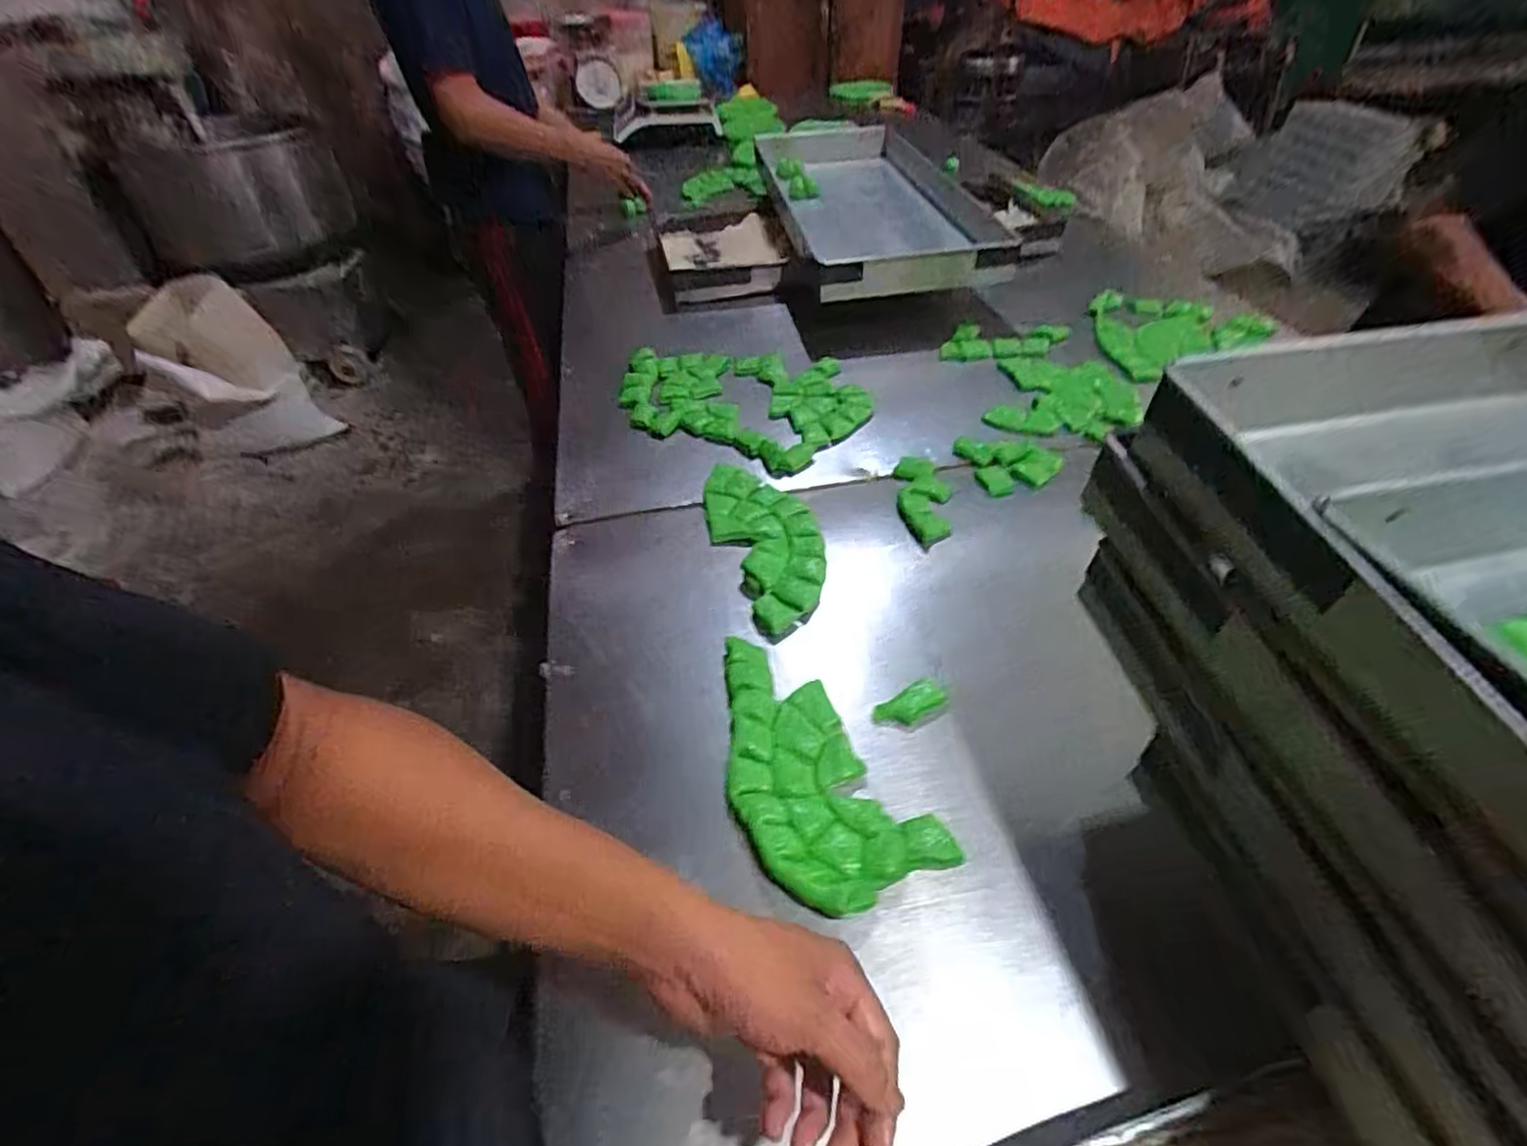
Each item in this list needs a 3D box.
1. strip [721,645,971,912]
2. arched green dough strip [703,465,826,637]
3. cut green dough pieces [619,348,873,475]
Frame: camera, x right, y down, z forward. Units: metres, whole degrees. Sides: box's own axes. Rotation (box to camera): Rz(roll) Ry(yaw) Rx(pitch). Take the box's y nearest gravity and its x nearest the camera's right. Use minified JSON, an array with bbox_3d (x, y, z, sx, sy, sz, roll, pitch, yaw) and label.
[{"bbox_3d":[0.028,0.168,0.589,0.128,0.029,0.256,-24,49,-21],"label":"strip"},{"bbox_3d":[0.002,-0.047,0.801,0.113,0.024,0.276,-17,47,-15],"label":"arched green dough strip"},{"bbox_3d":[-0.037,-0.278,1.033,0.389,0.022,0.278,22,49,21],"label":"cut green dough pieces"}]

